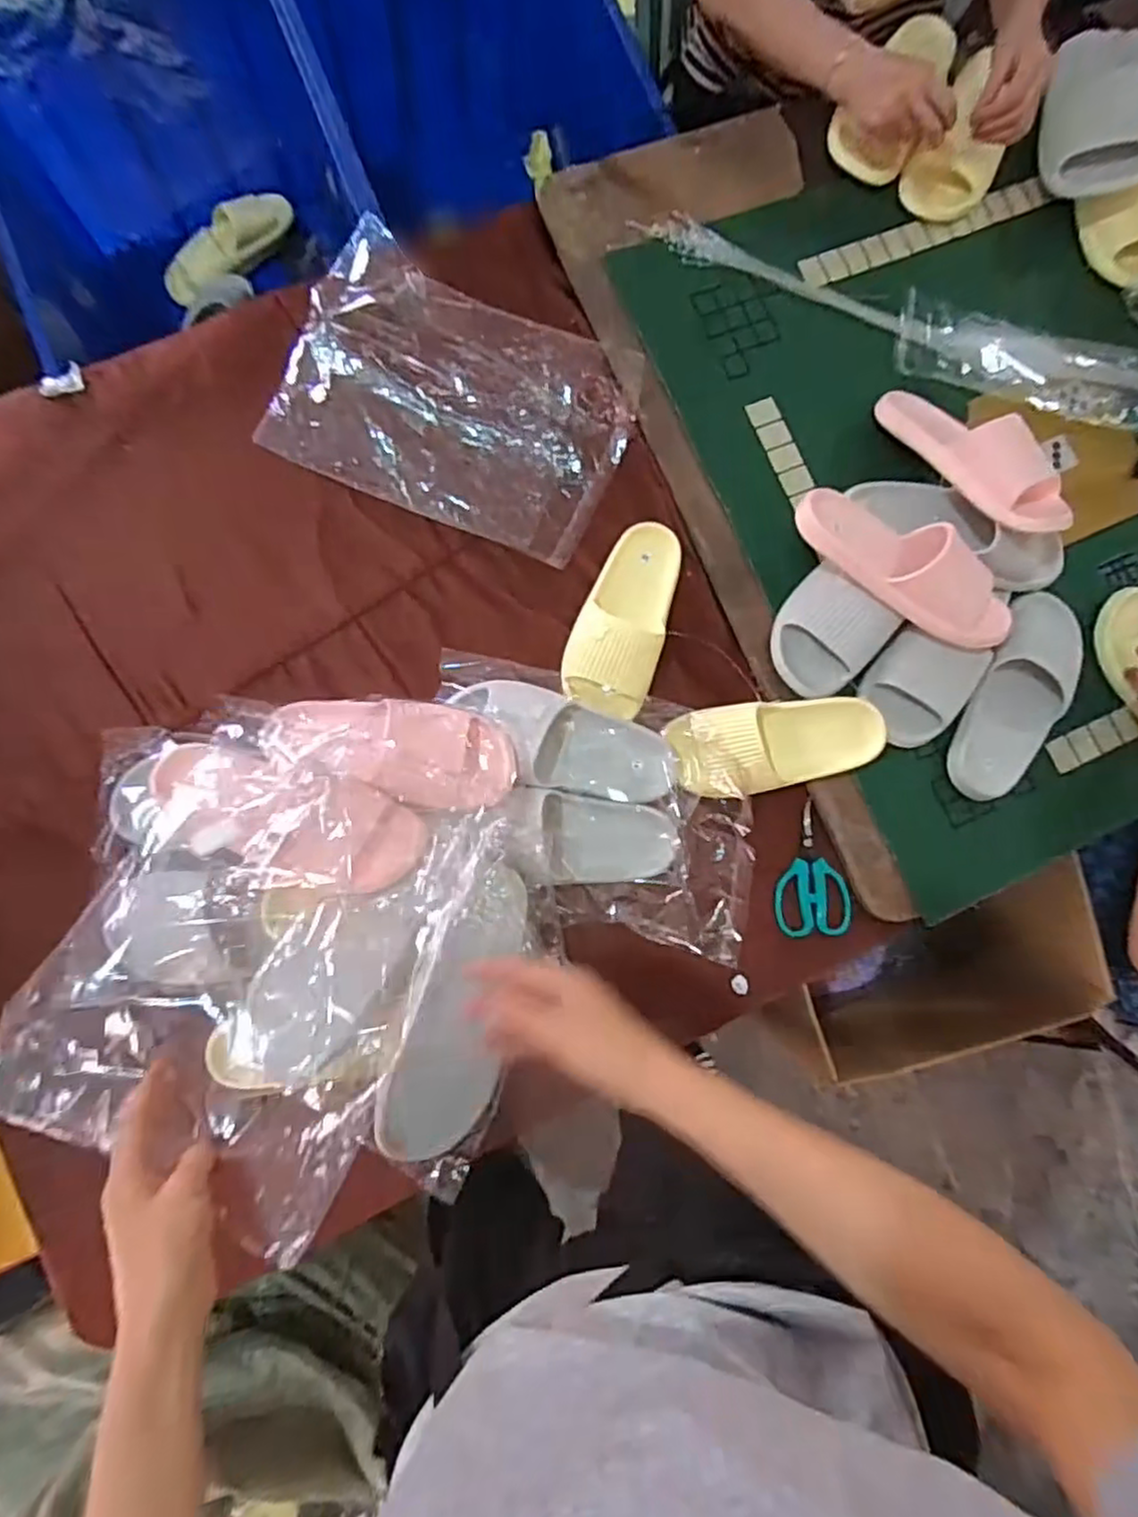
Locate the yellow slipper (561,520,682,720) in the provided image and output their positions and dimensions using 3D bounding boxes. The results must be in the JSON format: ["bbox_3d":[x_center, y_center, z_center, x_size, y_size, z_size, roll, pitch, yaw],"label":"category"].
[{"bbox_3d":[0.066,-0.166,0.789,0.103,0.062,0.221,19,83,-1],"label":"yellow slipper"}]

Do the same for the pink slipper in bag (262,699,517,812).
[{"bbox_3d":[-0.173,-0.009,0.685,0.247,0.117,0.074,14,126,-3],"label":"pink slipper in bag"}]

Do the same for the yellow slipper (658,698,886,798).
[{"bbox_3d":[0.230,-0.014,0.774,0.230,0.073,0.093,-7,84,-4],"label":"yellow slipper"}]

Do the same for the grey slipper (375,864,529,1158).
[{"bbox_3d":[-0.115,0.236,0.693,0.107,0.065,0.262,20,78,-29],"label":"grey slipper"}]

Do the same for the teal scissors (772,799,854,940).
[{"bbox_3d":[0.269,0.126,0.800,0.082,0.006,0.148,-8,84,-4],"label":"teal scissors"}]

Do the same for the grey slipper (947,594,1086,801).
[{"bbox_3d":[0.513,-0.066,0.807,0.118,0.065,0.239,21,83,-1],"label":"grey slipper"}]

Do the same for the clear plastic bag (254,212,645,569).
[{"bbox_3d":[-0.128,-0.418,0.811,0.391,0.047,0.286,21,83,-1],"label":"clear plastic bag"}]

